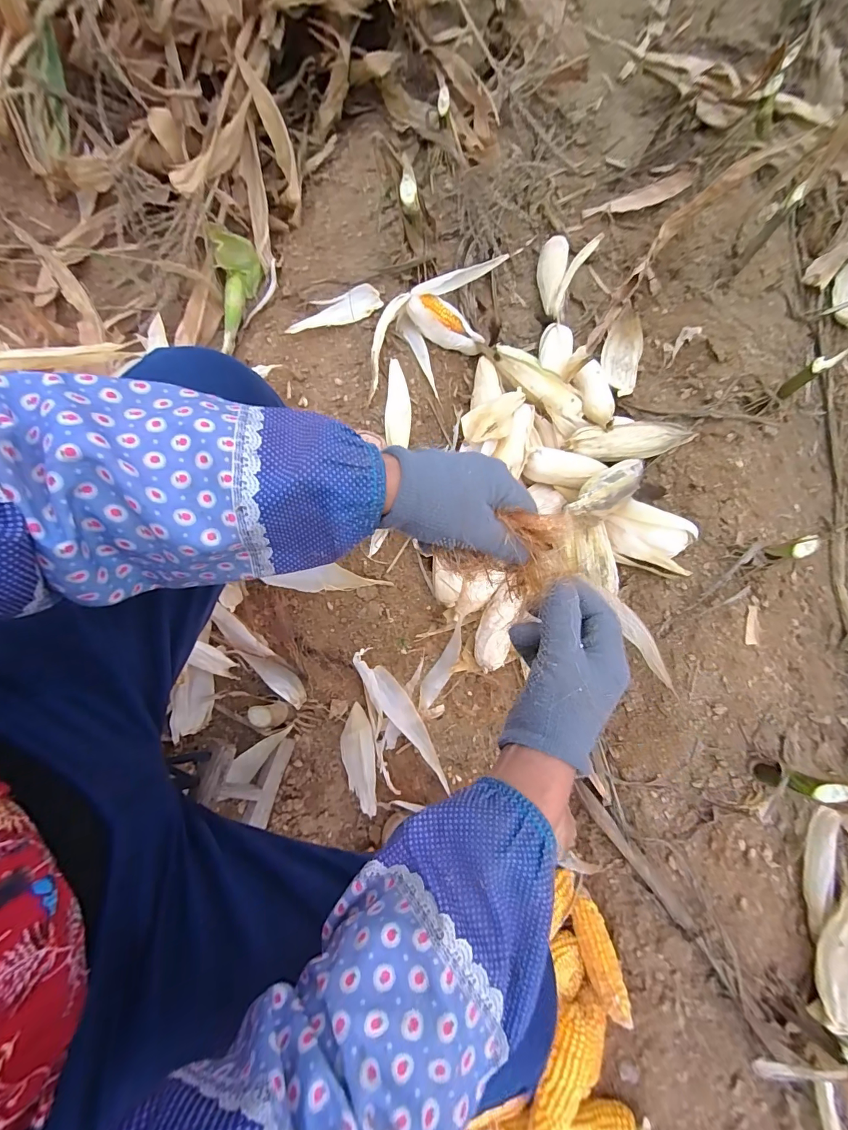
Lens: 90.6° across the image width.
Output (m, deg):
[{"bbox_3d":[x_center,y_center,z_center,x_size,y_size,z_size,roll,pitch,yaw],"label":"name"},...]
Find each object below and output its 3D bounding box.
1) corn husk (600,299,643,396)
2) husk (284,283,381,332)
[{"bbox_3d":[0.406,-0.435,0.854,0.074,0.049,0.175,-3,102,-3],"label":"corn husk"},{"bbox_3d":[-0.174,-0.491,0.809,0.182,0.022,0.063,-16,78,-6],"label":"husk"}]

